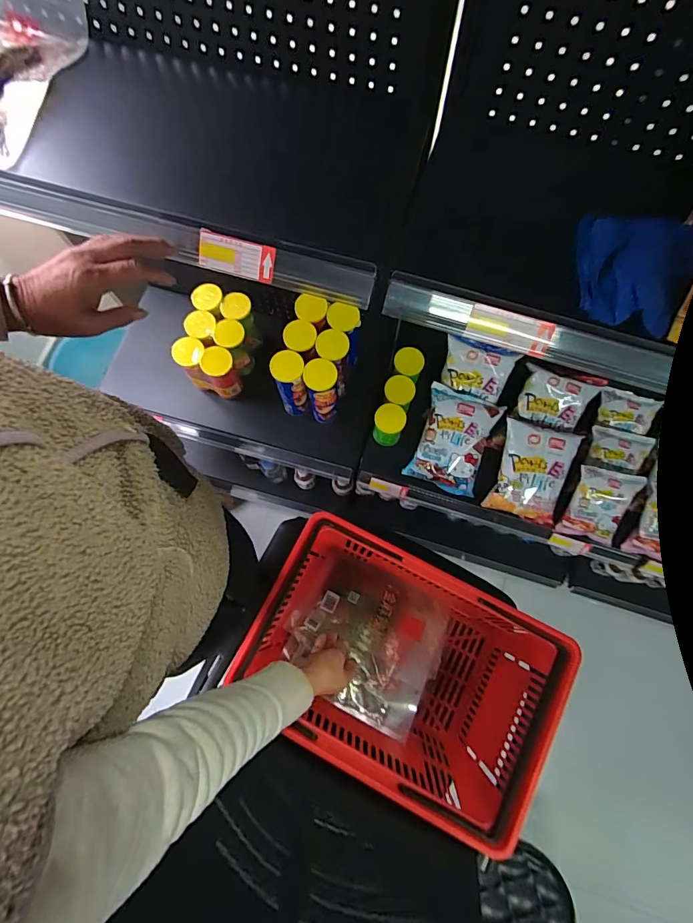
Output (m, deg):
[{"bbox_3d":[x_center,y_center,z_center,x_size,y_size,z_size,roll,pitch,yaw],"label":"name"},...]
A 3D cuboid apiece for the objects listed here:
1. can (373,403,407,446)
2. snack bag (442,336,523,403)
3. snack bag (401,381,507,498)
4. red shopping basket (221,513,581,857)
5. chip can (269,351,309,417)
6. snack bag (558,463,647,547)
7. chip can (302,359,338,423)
[{"bbox_3d":[0.098,-0.085,0.992,0.067,0.098,0.066,0,76,0],"label":"can"},{"bbox_3d":[0.299,-0.216,0.986,0.154,0.050,0.114,20,108,7],"label":"snack bag"},{"bbox_3d":[0.245,-0.047,0.992,0.166,0.060,0.224,21,105,9],"label":"snack bag"},{"bbox_3d":[0.092,0.352,0.764,0.483,0.259,0.319,27,77,7],"label":"red shopping basket"},{"bbox_3d":[-0.124,-0.172,0.956,0.066,0.180,0.067,0,76,0],"label":"chip can"},{"bbox_3d":[0.566,0.099,0.950,0.125,0.027,0.165,19,103,12],"label":"snack bag"},{"bbox_3d":[-0.054,-0.154,0.950,0.066,0.178,0.066,0,76,0],"label":"chip can"}]

